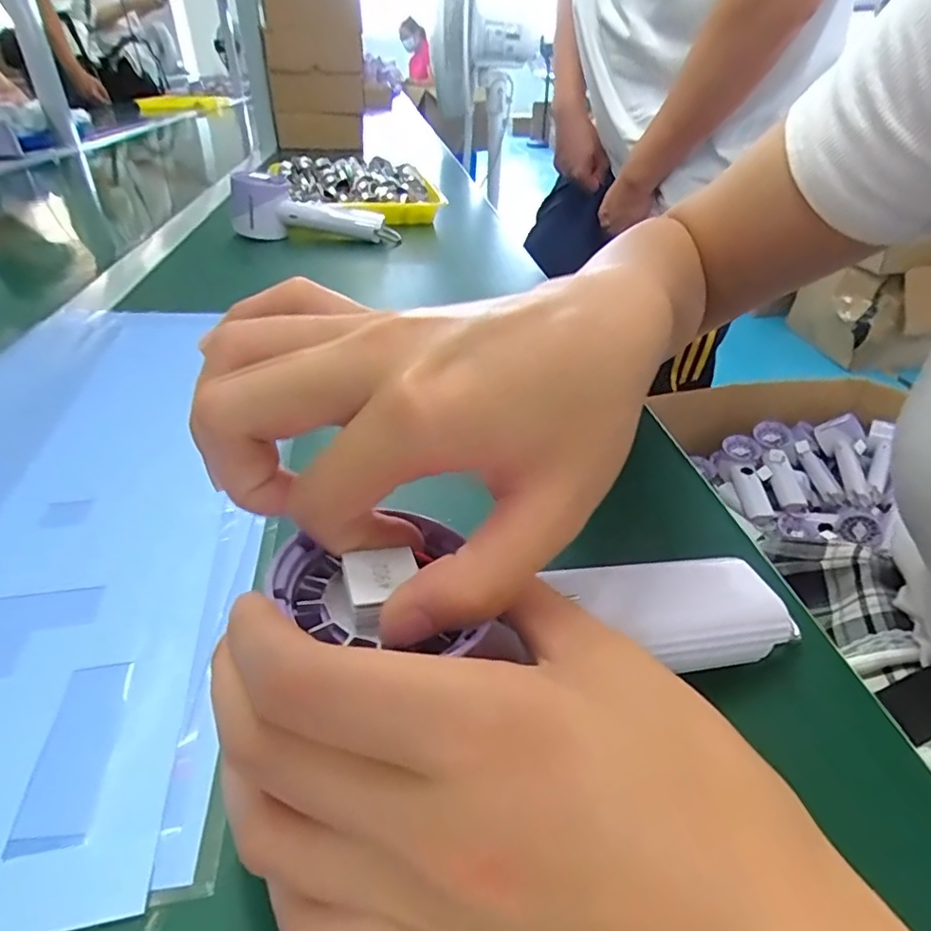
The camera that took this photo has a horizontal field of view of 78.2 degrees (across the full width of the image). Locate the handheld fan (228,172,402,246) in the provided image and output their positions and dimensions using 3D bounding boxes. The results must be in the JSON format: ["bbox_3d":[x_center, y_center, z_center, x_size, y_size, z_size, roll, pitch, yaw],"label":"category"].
[{"bbox_3d":[-0.176,-0.304,0.675,0.189,0.067,0.055,-4,35,-8],"label":"handheld fan"}]

